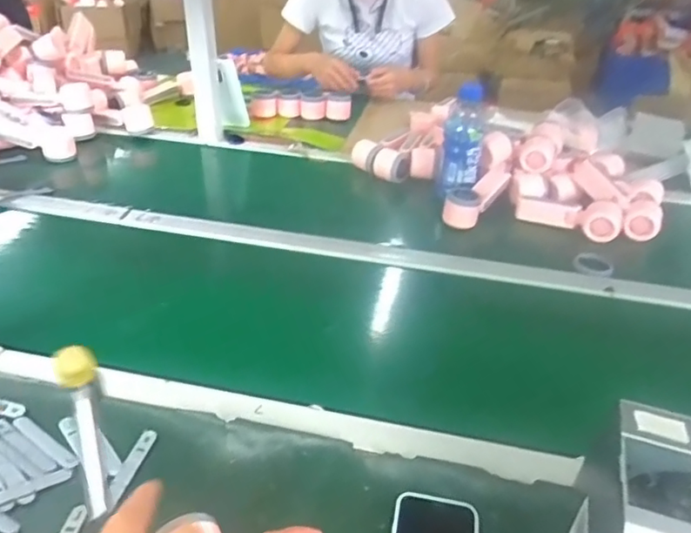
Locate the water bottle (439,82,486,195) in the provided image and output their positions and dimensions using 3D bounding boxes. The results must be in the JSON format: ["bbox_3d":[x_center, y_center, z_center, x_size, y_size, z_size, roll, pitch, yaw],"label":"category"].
[{"bbox_3d":[0.209,-0.224,1.001,0.071,0.170,0.057,6,35,3],"label":"water bottle"}]

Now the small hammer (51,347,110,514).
[{"bbox_3d":[-0.176,0.111,0.390,0.025,0.023,0.113,-13,68,-21],"label":"small hammer"}]

